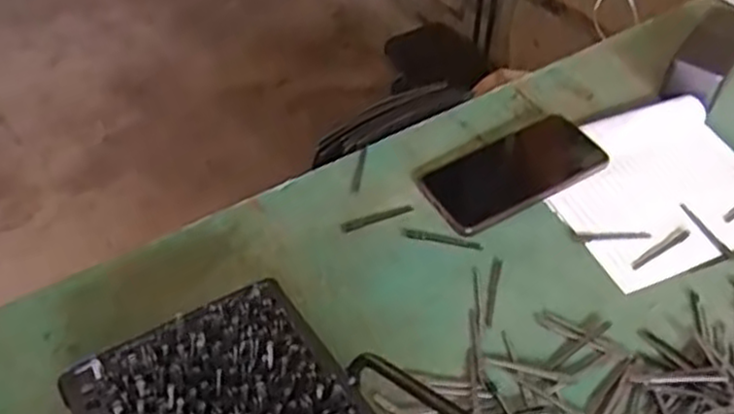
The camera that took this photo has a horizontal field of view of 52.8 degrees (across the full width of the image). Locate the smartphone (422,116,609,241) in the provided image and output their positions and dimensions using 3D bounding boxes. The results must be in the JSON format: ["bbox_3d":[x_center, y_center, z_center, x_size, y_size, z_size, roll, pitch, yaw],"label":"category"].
[{"bbox_3d":[0.129,-0.032,0.654,0.160,0.011,0.081,-22,51,-22],"label":"smartphone"}]

